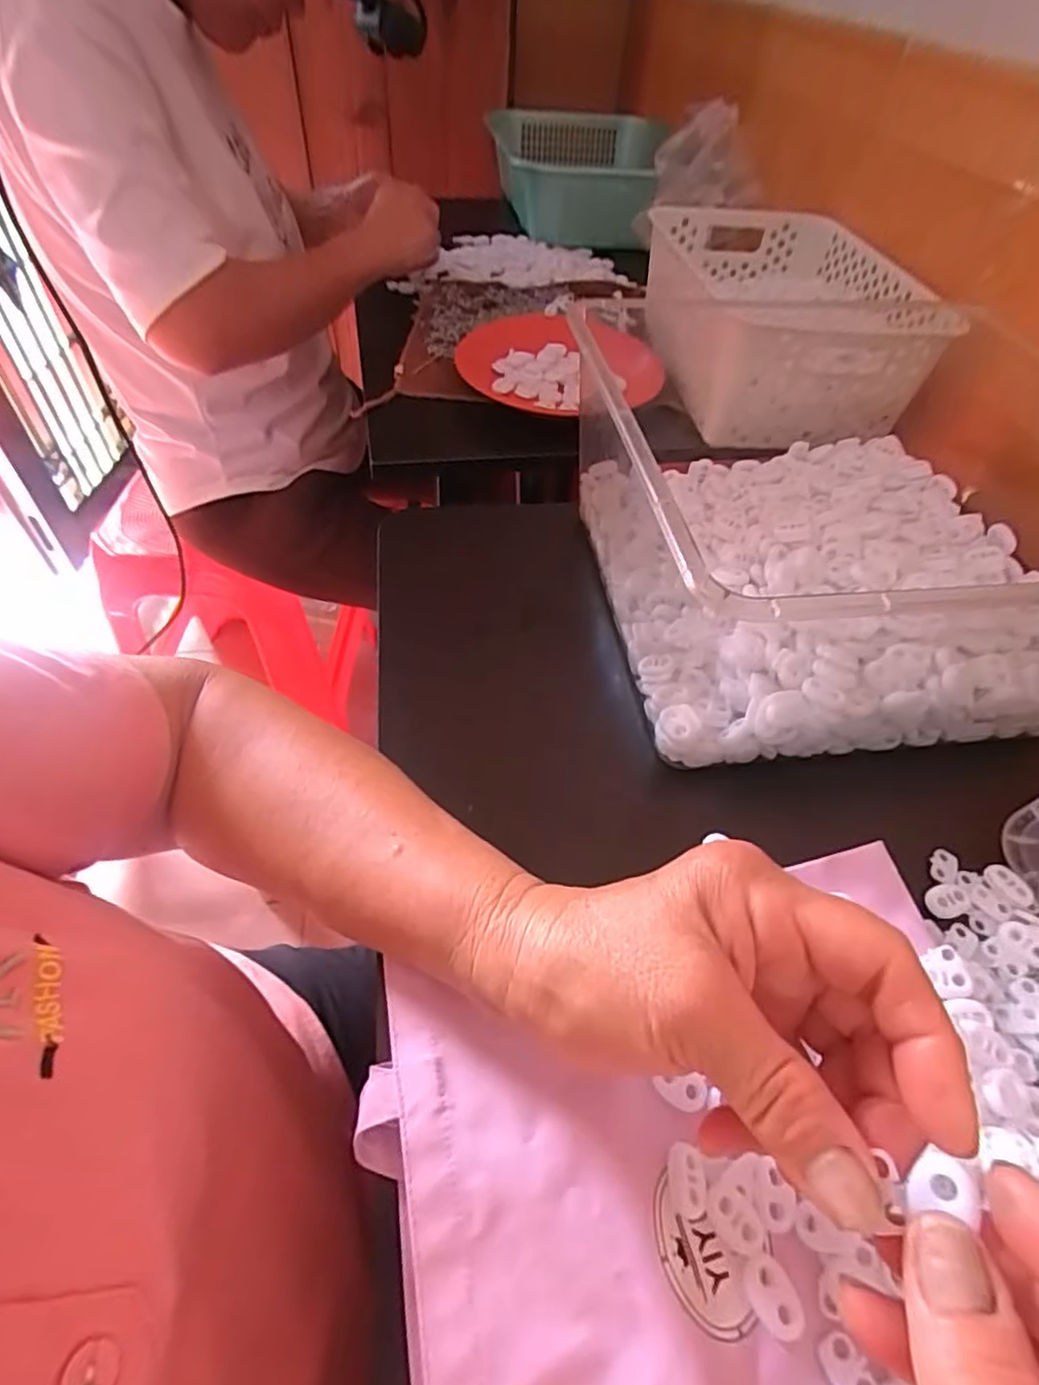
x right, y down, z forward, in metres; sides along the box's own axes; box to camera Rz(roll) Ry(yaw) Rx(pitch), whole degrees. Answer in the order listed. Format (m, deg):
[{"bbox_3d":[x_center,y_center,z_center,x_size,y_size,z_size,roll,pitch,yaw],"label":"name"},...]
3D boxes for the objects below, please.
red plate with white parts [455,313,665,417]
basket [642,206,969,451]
[{"bbox_3d":[0.031,-0.331,0.642,0.179,0.035,0.179,2,50,-2],"label":"red plate with white parts"},{"bbox_3d":[0.260,-0.379,0.653,0.228,0.108,0.355,4,50,0],"label":"basket"}]

